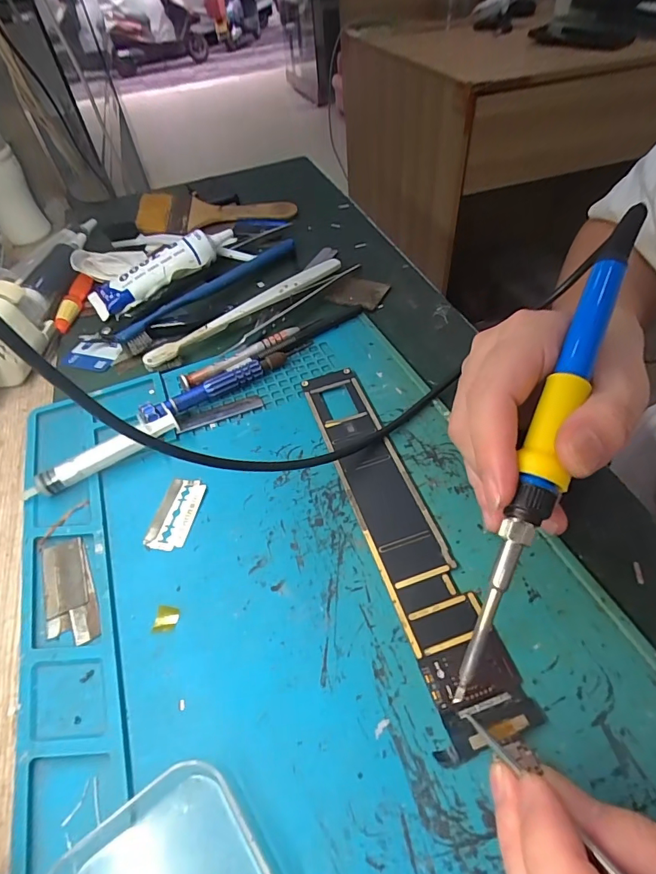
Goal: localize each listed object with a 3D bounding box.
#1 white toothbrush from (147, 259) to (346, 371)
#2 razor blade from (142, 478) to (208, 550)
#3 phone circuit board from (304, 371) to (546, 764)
[{"bbox_3d":[-0.059,-0.100,0.349,0.184,0.010,0.016,-36,56,-22],"label":"white toothbrush"},{"bbox_3d":[-0.083,0.041,0.241,0.022,0.004,0.042,6,51,10],"label":"razor blade"},{"bbox_3d":[0.033,0.036,0.231,0.036,0.006,0.211,-16,51,-7],"label":"phone circuit board"}]

